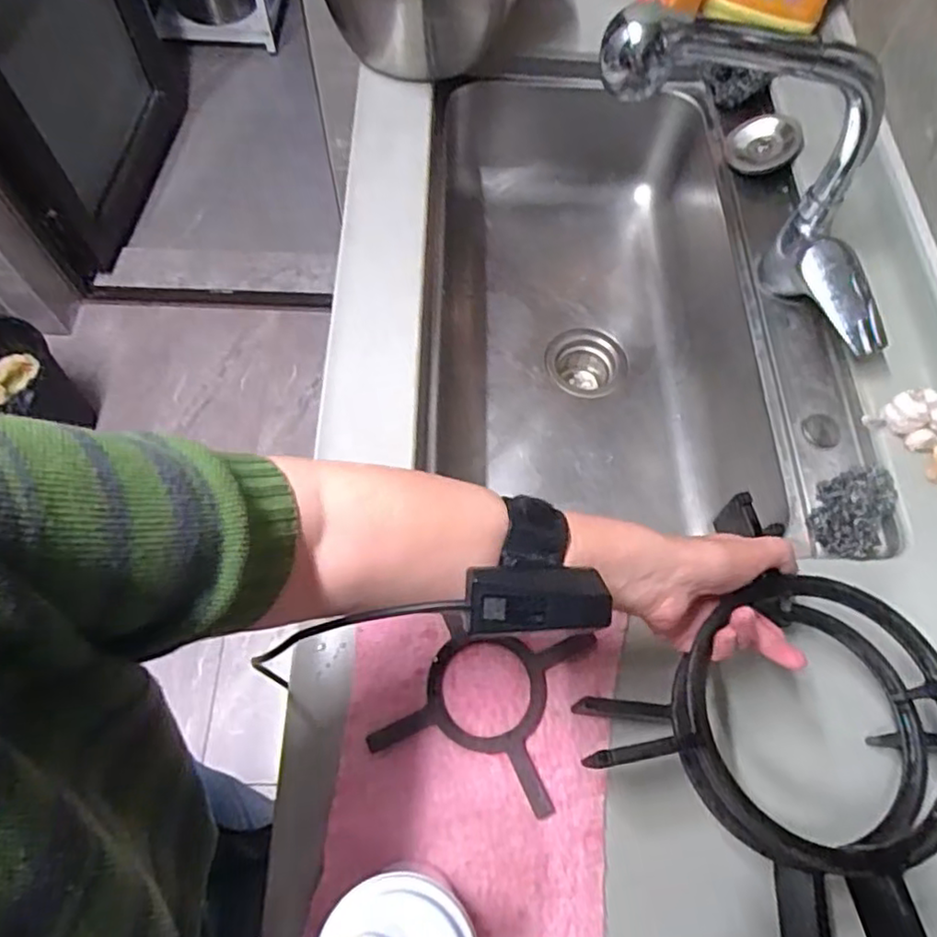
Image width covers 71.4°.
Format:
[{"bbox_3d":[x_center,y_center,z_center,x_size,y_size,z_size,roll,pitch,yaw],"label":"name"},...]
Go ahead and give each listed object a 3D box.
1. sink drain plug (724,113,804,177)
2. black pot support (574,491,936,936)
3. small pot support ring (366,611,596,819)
[{"bbox_3d":[0.348,-0.380,0.763,0.083,0.016,0.071,44,107,42],"label":"sink drain plug"},{"bbox_3d":[0.203,0.158,0.424,0.190,0.081,0.199,36,69,14],"label":"black pot support"},{"bbox_3d":[0.013,0.166,0.480,0.133,0.013,0.124,17,66,6],"label":"small pot support ring"}]

